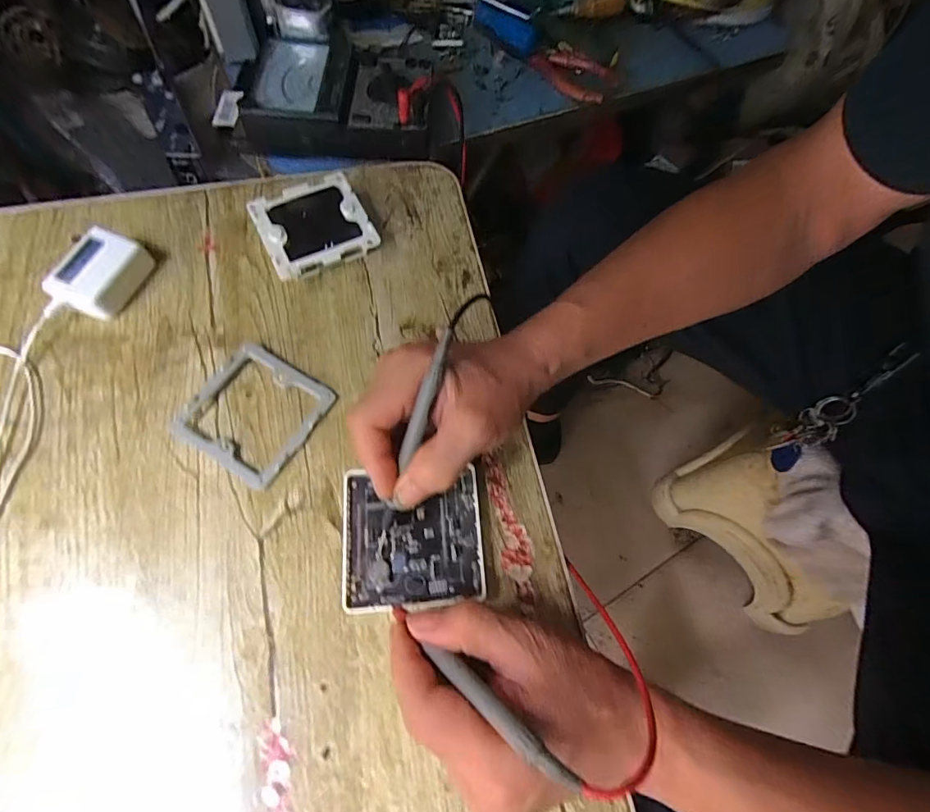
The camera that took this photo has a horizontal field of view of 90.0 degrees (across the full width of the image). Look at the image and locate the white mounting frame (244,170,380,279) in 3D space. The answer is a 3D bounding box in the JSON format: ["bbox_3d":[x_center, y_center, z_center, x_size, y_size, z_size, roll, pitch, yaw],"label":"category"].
[{"bbox_3d":[-0.122,-0.145,0.379,0.082,0.021,0.080,-25,72,-13],"label":"white mounting frame"}]

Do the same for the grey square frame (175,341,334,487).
[{"bbox_3d":[-0.149,0.003,0.332,0.084,0.009,0.087,30,70,9],"label":"grey square frame"}]

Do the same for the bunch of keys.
[{"bbox_3d":[0.360,0.004,0.458,0.033,0.160,0.028,33,45,10],"label":"bunch of keys"}]

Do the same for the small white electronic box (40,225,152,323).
[{"bbox_3d":[-0.279,-0.102,0.358,0.044,0.029,0.062,19,69,5],"label":"small white electronic box"}]

